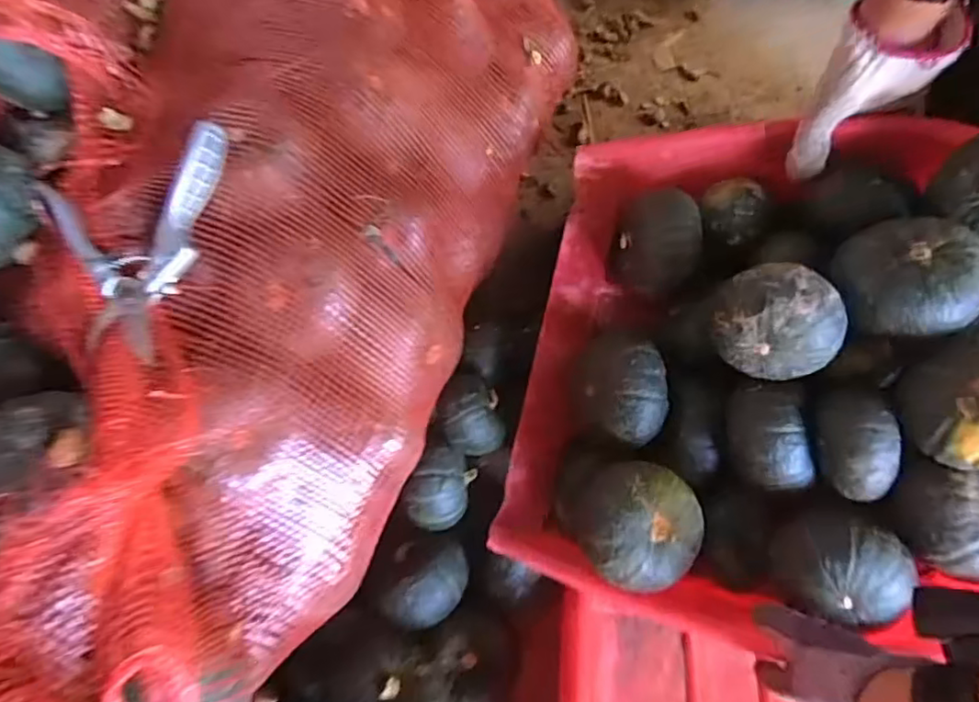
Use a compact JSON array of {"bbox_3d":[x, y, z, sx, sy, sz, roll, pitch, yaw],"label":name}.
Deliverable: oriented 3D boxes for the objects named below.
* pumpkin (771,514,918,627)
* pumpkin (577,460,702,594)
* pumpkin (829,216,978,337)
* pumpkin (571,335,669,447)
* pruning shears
[{"bbox_3d":[0.272,0.166,0.479,0.076,0.075,0.082,0,78,1],"label":"pumpkin"},{"bbox_3d":[0.125,0.145,0.521,0.101,0.078,0.101,-25,79,-4],"label":"pumpkin"},{"bbox_3d":[0.319,-0.060,0.468,0.094,0.062,0.098,-18,79,-3],"label":"pumpkin"},{"bbox_3d":[0.116,0.030,0.565,0.083,0.084,0.109,8,79,3],"label":"pumpkin"},{"bbox_3d":[-0.258,-0.083,0.454,0.156,0.036,0.167,-19,79,-3],"label":"pruning shears"}]

